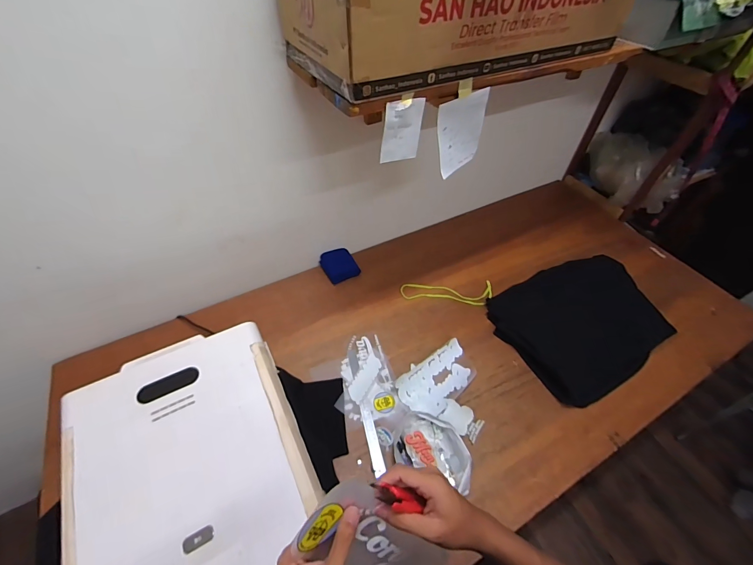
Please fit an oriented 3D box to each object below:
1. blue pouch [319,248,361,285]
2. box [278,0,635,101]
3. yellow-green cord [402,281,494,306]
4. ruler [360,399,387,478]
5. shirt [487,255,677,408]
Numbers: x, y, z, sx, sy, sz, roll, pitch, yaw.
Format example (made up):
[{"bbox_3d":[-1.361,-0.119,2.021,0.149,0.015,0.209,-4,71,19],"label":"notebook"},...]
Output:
[{"bbox_3d":[-0.129,-0.060,1.165,0.110,0.029,0.124,-24,57,-18],"label":"blue pouch"},{"bbox_3d":[0.167,-0.509,0.609,0.626,0.149,0.272,-20,56,-16],"label":"box"},{"bbox_3d":[0.238,0.038,1.112,0.304,0.012,0.098,-3,53,-3],"label":"yellow-green cord"},{"bbox_3d":[-0.012,0.380,0.831,0.027,0.005,0.173,-14,52,-7],"label":"ruler"},{"bbox_3d":[0.650,0.107,1.046,0.516,0.061,0.383,-23,56,-18],"label":"shirt"}]

